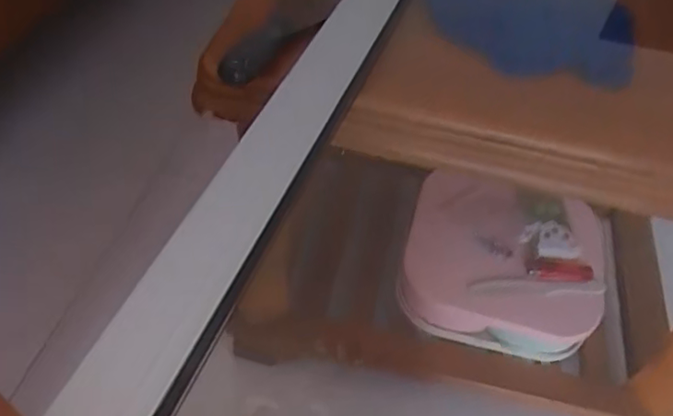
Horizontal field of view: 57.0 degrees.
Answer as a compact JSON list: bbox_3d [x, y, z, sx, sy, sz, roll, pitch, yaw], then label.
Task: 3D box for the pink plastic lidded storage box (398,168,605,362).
[{"bbox_3d":[0.222,0.066,0.837,0.254,0.079,0.236,14,48,7],"label":"pink plastic lidded storage box"}]

